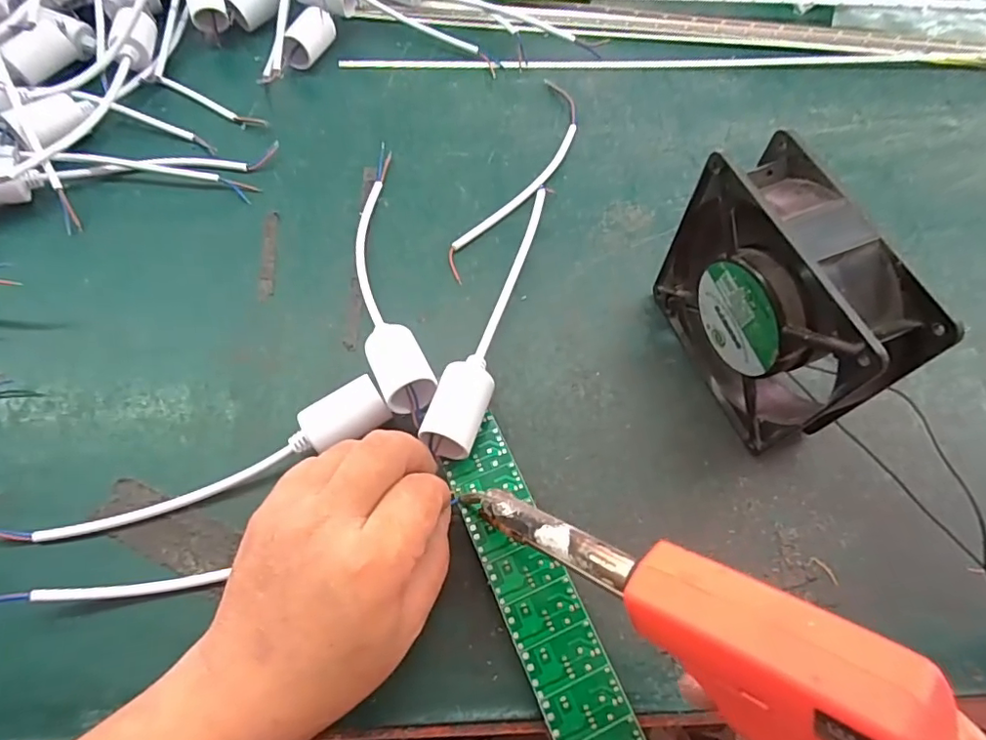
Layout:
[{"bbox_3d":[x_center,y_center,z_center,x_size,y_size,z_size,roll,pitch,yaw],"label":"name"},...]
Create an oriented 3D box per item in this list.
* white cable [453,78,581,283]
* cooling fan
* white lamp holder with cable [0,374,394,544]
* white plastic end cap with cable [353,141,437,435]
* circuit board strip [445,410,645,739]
[{"bbox_3d":[0.023,-0.142,0.396,0.039,0.005,0.205,23,66,9],"label":"white cable"},{"bbox_3d":[0.137,-0.030,0.277,0.039,0.122,0.119,-20,67,-11],"label":"cooling fan"},{"bbox_3d":[-0.150,0.054,0.279,0.200,0.029,0.027,-21,67,-11],"label":"white lamp holder with cable"},{"bbox_3d":[-0.068,-0.064,0.336,0.032,0.034,0.207,-12,66,-7],"label":"white plastic end cap with cable"},{"bbox_3d":[0.020,0.103,0.259,0.034,0.004,0.165,-20,65,-11],"label":"circuit board strip"}]

